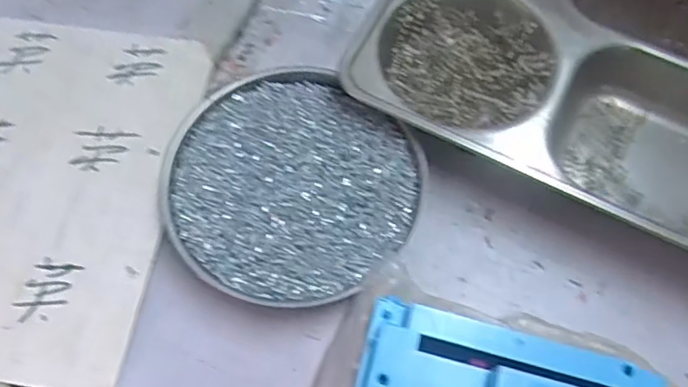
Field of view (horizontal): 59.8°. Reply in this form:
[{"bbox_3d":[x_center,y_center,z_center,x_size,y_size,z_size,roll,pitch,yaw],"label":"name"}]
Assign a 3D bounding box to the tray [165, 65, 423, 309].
[{"bbox_3d":[-0.029,-0.004,0.326,0.132,0.020,0.128,0,68,-1],"label":"tray"}]

